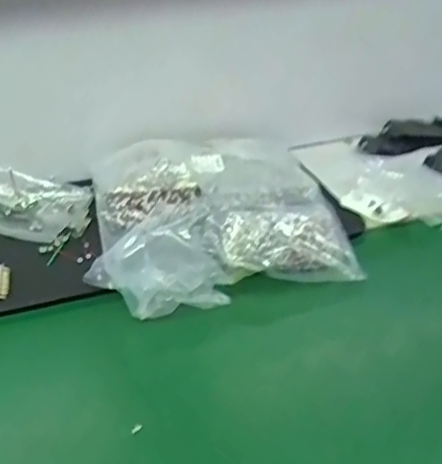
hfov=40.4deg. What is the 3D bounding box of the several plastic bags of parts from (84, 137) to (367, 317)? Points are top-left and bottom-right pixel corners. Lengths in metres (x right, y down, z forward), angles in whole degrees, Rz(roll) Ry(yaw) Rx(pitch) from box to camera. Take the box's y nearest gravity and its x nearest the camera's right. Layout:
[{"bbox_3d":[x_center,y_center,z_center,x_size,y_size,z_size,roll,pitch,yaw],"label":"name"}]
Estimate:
[{"bbox_3d":[-0.008,-0.022,0.762,0.304,0.082,0.271,-8,32,-7],"label":"several plastic bags of parts"}]

